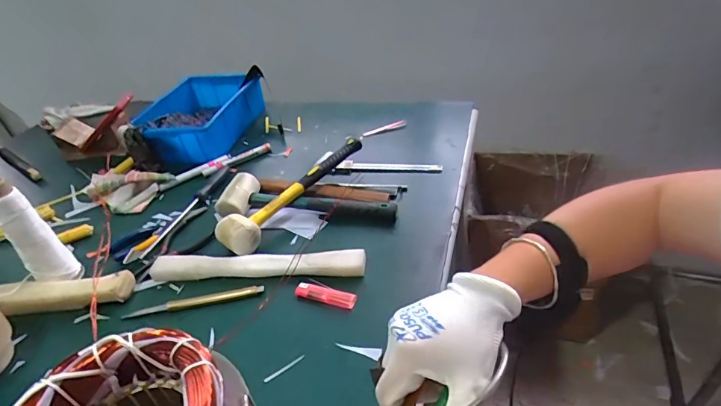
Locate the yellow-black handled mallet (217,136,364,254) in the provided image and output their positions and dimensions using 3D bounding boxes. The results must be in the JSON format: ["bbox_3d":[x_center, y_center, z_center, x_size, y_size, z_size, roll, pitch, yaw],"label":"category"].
[{"bbox_3d":[-0.094,-0.016,0.671,0.070,0.056,0.287,25,47,37],"label":"yellow-black handled mallet"}]

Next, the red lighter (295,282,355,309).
[{"bbox_3d":[-0.044,0.115,0.526,0.078,0.011,0.019,7,38,19],"label":"red lighter"}]

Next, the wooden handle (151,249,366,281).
[{"bbox_3d":[-0.141,0.082,0.575,0.295,0.021,0.036,-2,36,7],"label":"wooden handle"}]

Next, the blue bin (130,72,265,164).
[{"bbox_3d":[-0.355,-0.188,0.928,0.206,0.093,0.275,3,38,16],"label":"blue bin"}]

